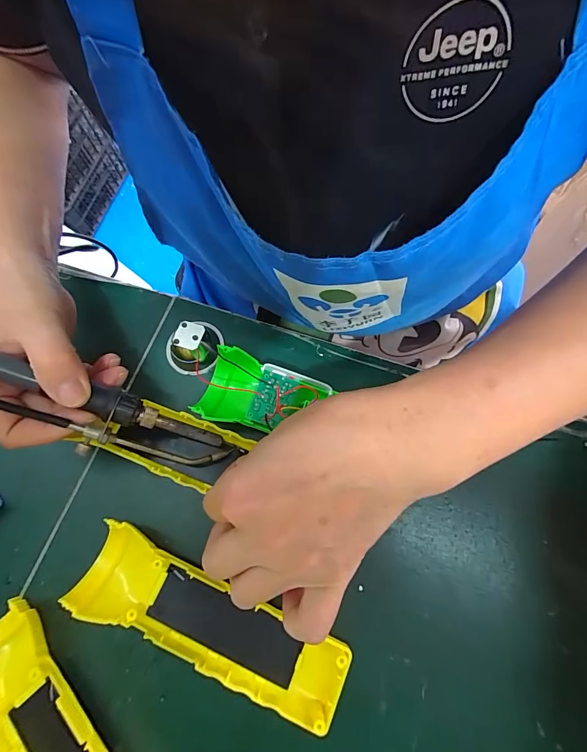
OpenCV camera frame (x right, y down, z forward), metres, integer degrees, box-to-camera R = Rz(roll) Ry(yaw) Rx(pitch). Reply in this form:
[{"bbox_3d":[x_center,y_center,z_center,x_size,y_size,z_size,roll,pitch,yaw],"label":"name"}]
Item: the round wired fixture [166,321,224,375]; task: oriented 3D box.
[{"bbox_3d":[-0.076,-0.024,0.269,0.042,0.024,0.037,-30,72,-9],"label":"round wired fixture"}]

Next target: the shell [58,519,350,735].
[{"bbox_3d":[-0.050,0.142,0.211,0.161,0.025,0.044,22,72,10],"label":"shell"}]

